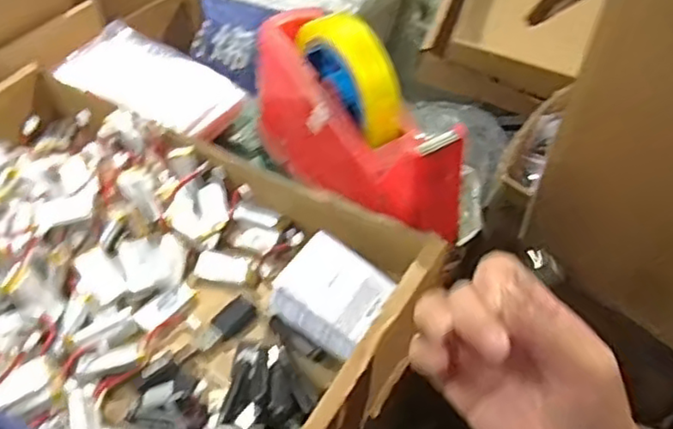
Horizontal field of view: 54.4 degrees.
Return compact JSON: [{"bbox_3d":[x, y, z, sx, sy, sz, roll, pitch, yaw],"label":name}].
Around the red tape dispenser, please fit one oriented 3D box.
[{"bbox_3d":[0.006,-0.068,0.466,0.060,0.109,0.196,-30,55,-25],"label":"red tape dispenser"}]

